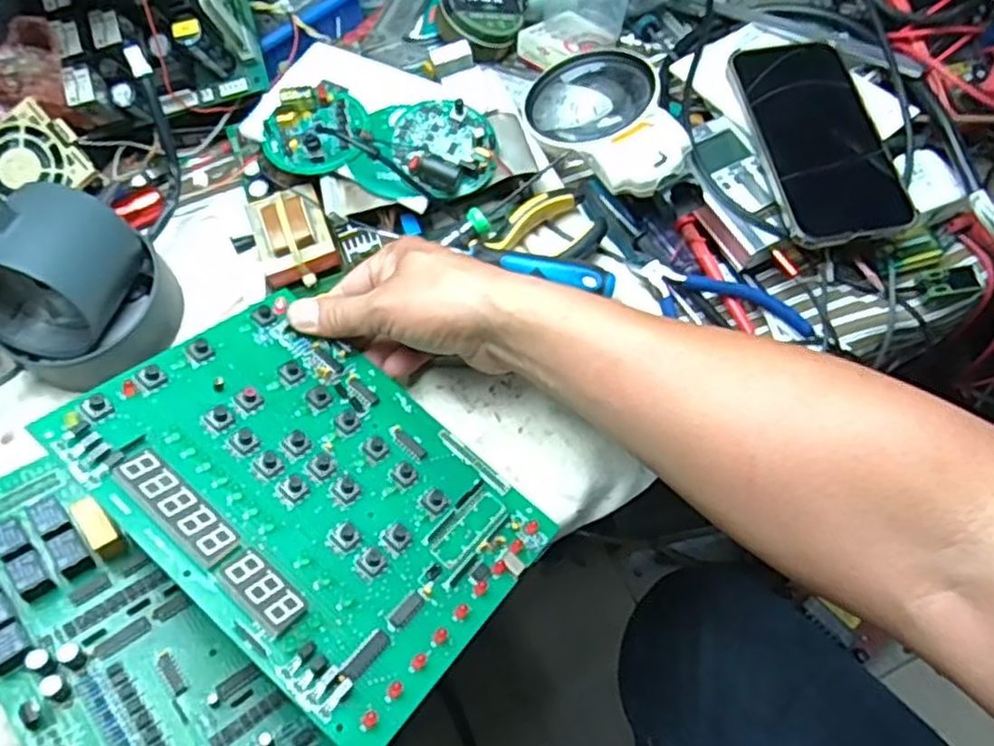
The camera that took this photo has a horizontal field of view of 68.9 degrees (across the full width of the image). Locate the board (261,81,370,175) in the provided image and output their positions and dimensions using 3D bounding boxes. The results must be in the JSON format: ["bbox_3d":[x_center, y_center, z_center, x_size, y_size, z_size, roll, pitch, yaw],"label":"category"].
[{"bbox_3d":[-0.123,-0.167,0.488,0.070,0.030,0.068,-1,64,1],"label":"board"}]

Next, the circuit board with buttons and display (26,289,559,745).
[{"bbox_3d":[-0.089,0.055,0.367,0.212,0.009,0.156,41,47,9],"label":"circuit board with buttons and display"}]

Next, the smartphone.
[{"bbox_3d":[0.214,-0.158,0.480,0.082,0.014,0.157,-10,67,-3],"label":"smartphone"}]

